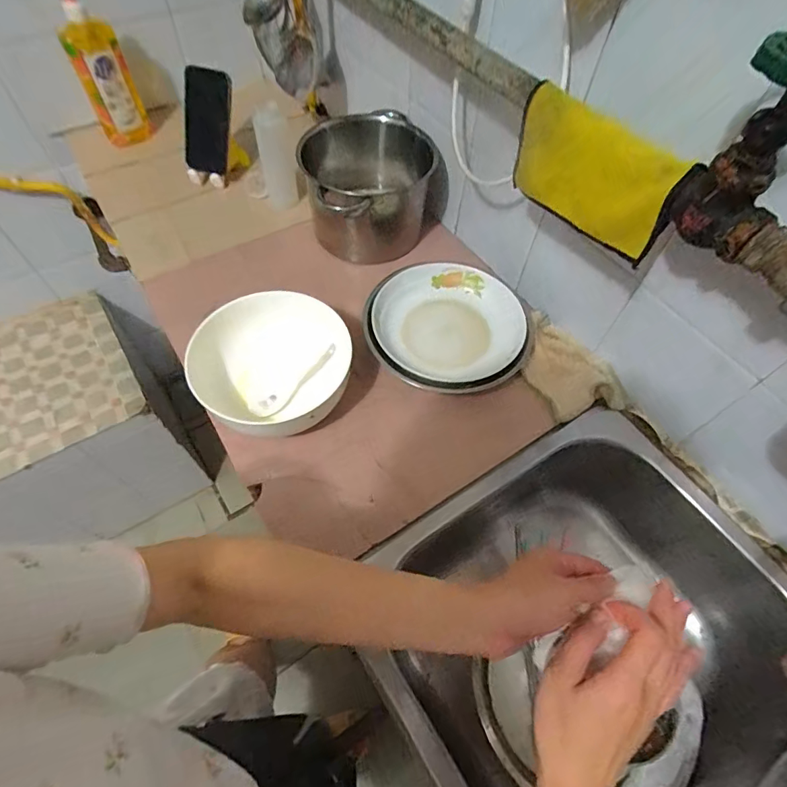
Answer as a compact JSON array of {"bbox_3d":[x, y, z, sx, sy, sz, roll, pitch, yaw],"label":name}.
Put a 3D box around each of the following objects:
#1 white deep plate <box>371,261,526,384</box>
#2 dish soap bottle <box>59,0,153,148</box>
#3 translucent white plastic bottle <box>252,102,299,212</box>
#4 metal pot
[{"bbox_3d":[0.073,-0.104,0.624,0.188,0.053,0.169,6,58,1],"label":"white deep plate"},{"bbox_3d":[-0.469,-0.512,0.750,0.078,0.218,0.066,-23,62,-15],"label":"dish soap bottle"},{"bbox_3d":[-0.187,-0.377,0.743,0.053,0.146,0.050,-12,60,-9],"label":"translucent white plastic bottle"},{"bbox_3d":[-0.041,-0.314,0.693,0.173,0.138,0.205,-12,60,-9],"label":"metal pot"}]

